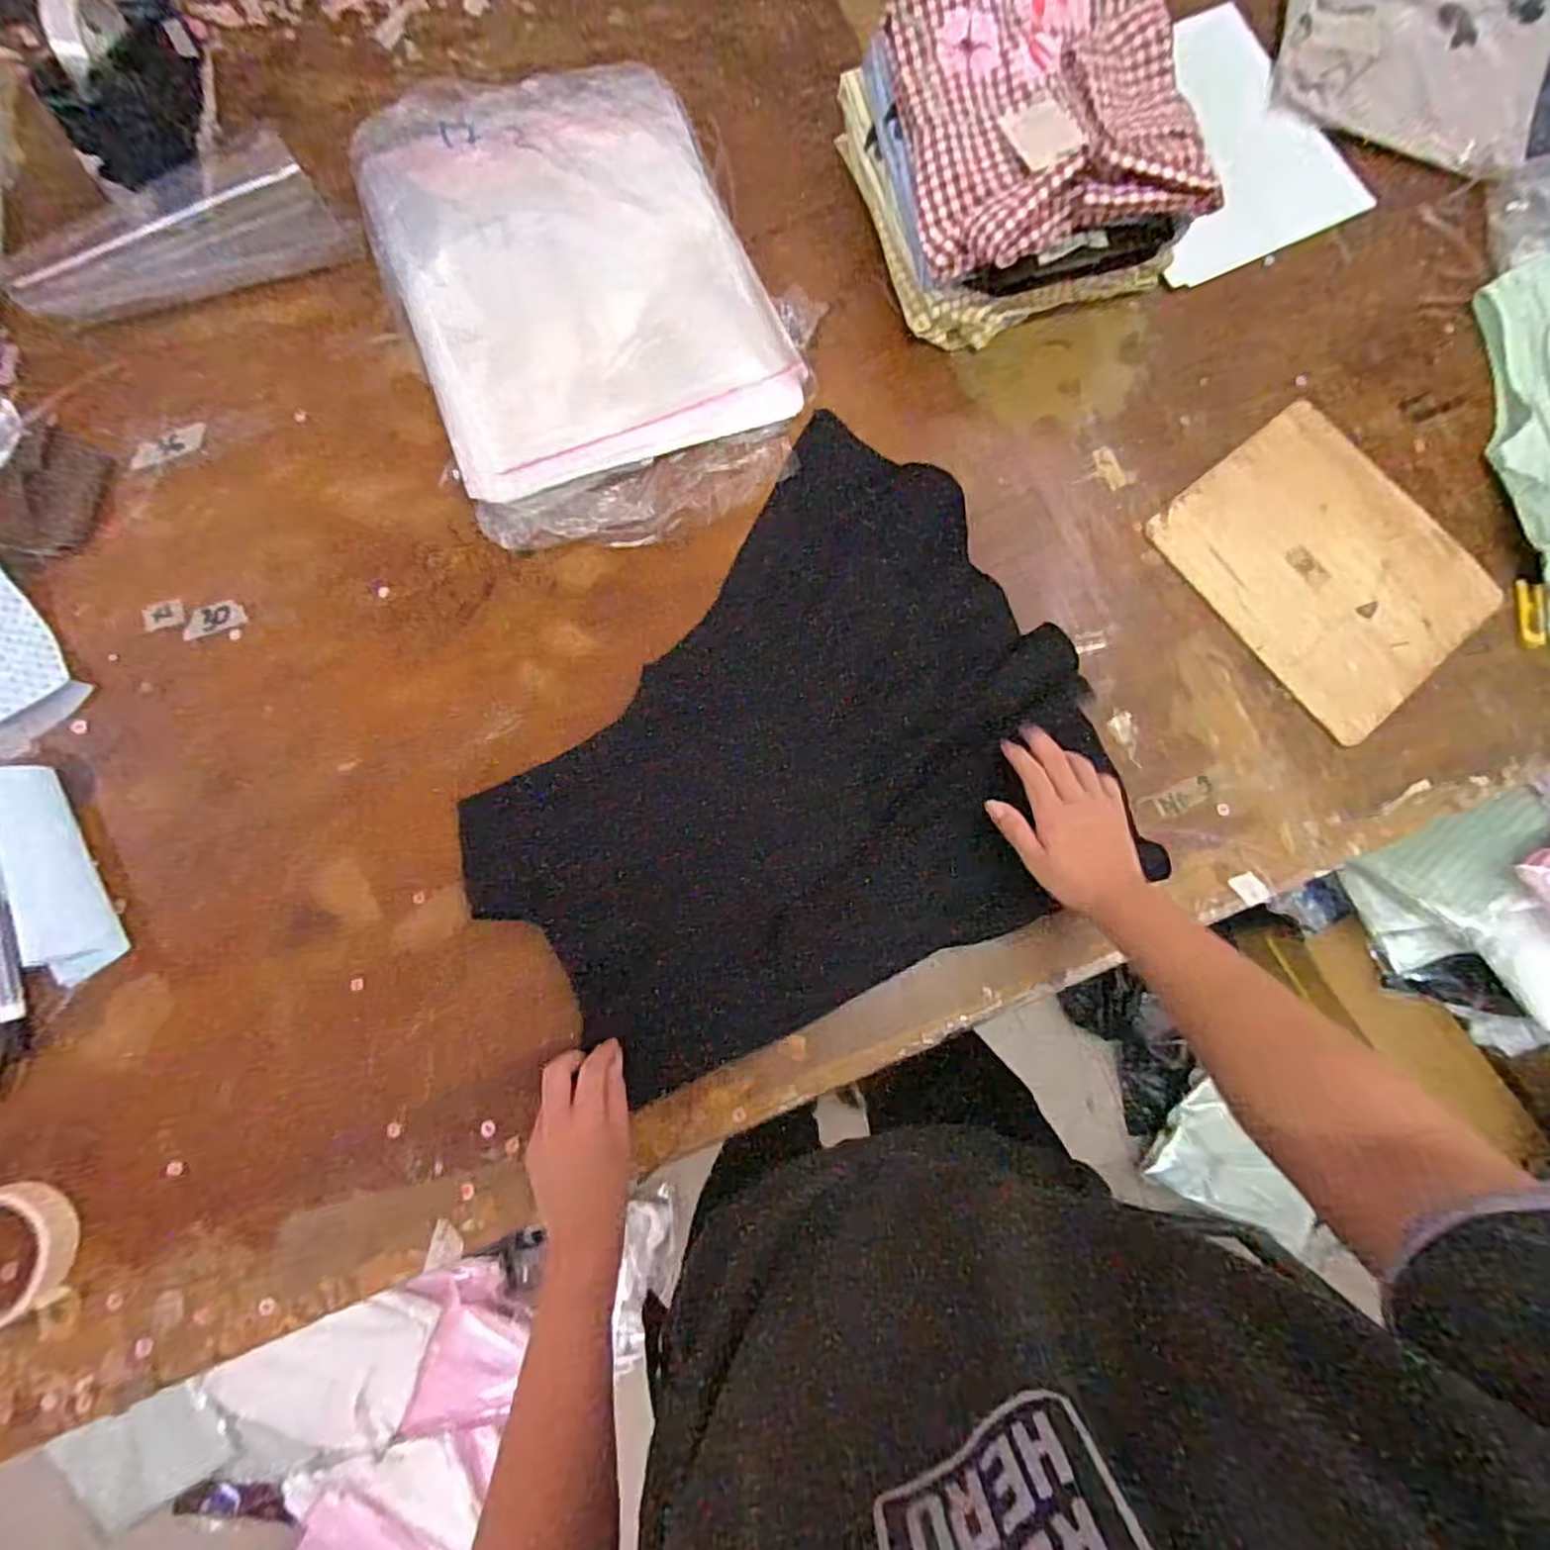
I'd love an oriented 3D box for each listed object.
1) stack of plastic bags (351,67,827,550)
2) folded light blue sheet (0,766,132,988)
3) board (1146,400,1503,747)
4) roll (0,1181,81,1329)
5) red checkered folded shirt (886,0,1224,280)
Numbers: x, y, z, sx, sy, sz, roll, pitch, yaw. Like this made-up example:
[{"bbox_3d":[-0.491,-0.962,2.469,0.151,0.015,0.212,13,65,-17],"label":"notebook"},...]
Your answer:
[{"bbox_3d":[-0.168,-0.451,0.652,0.344,0.045,0.484,-17,84,-7],"label":"stack of plastic bags"},{"bbox_3d":[-0.571,0.078,0.540,0.067,0.032,0.174,-28,85,-8],"label":"folded light blue sheet"},{"bbox_3d":[0.547,-0.210,0.689,0.247,0.014,0.290,-37,87,-9],"label":"board"},{"bbox_3d":[-0.546,0.341,0.490,0.100,0.026,0.091,1,82,-5],"label":"roll"},{"bbox_3d":[0.244,-0.591,0.617,0.255,0.057,0.273,-8,80,-6],"label":"red checkered folded shirt"}]

